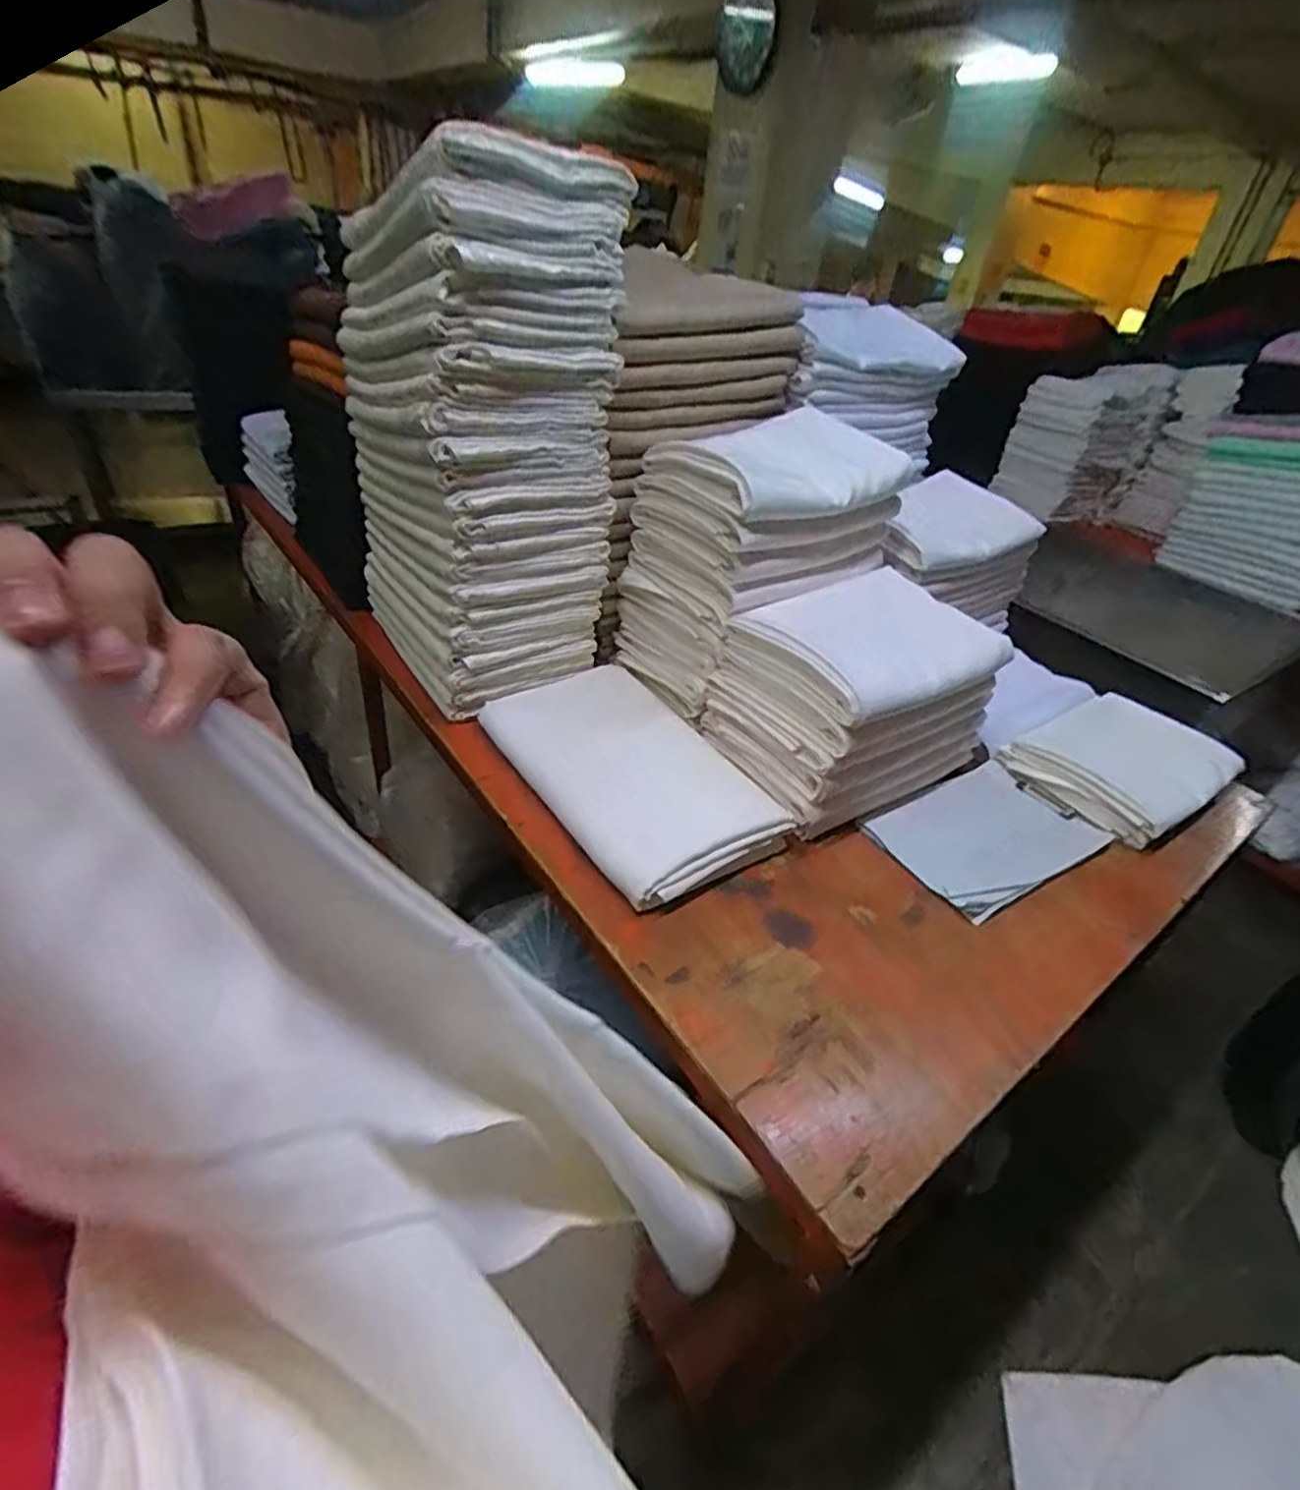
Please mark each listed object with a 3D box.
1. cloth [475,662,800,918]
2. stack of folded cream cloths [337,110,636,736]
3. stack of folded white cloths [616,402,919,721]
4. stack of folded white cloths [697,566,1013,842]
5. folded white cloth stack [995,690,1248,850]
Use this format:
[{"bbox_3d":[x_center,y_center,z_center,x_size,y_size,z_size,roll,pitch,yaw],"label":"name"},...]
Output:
[{"bbox_3d":[-0.027,0.035,1.014,0.276,0.056,0.448,-19,44,-31],"label":"cloth"},{"bbox_3d":[-0.261,-0.469,1.061,0.312,0.650,0.404,-18,43,-30],"label":"stack of folded cream cloths"},{"bbox_3d":[0.178,-0.307,1.159,0.370,0.357,0.258,-17,43,-30],"label":"stack of folded white cloths"},{"bbox_3d":[0.312,-0.079,1.056,0.381,0.233,0.251,-16,42,-29],"label":"stack of folded white cloths"},{"bbox_3d":[0.789,0.024,1.163,0.364,0.053,0.257,-18,43,-30],"label":"folded white cloth stack"}]

